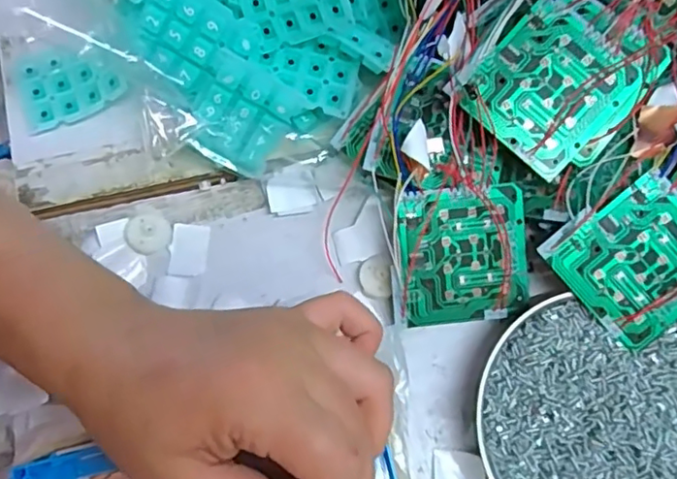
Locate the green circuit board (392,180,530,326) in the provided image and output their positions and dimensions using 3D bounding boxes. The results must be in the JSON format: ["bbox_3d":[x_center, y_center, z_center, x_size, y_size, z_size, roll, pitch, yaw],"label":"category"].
[{"bbox_3d":[0.066,0.010,0.318,0.069,0.004,0.072,-5,96,-6],"label":"green circuit board"}]

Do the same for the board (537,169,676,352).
[{"bbox_3d":[0.155,0.010,0.305,0.071,0.004,0.073,-41,88,4],"label":"board"}]

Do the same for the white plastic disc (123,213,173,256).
[{"bbox_3d":[-0.106,-0.004,0.329,0.024,0.004,0.023,-18,76,-8],"label":"white plastic disc"}]

